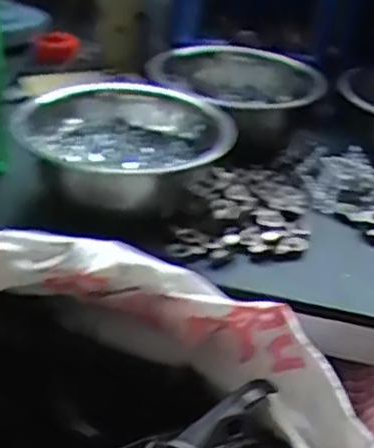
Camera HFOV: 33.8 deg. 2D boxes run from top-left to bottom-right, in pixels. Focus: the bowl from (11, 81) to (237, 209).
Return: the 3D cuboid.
[{"bbox_3d":[-0.057,-0.073,0.583,0.151,0.069,0.181,24,38,28],"label":"bowl"}]

